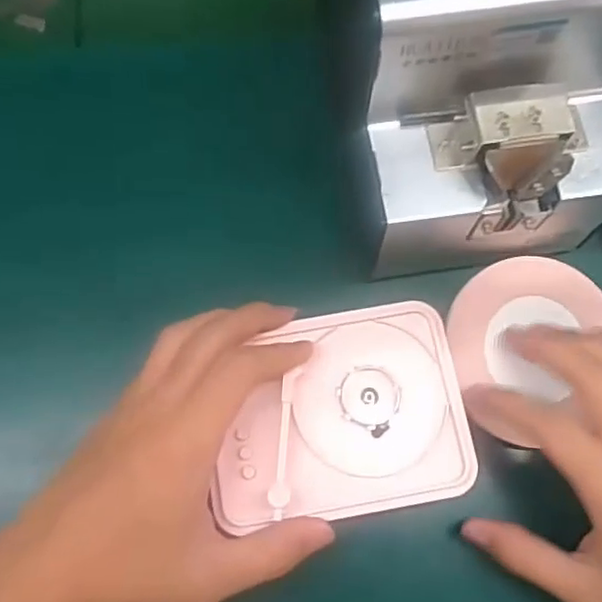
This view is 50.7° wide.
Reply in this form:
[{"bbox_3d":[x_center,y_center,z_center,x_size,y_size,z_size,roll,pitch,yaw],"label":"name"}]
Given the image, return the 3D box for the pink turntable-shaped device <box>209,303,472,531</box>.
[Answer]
[{"bbox_3d":[0.018,0.053,0.305,0.120,0.016,0.095,-9,73,-3],"label":"pink turntable-shaped device"}]

